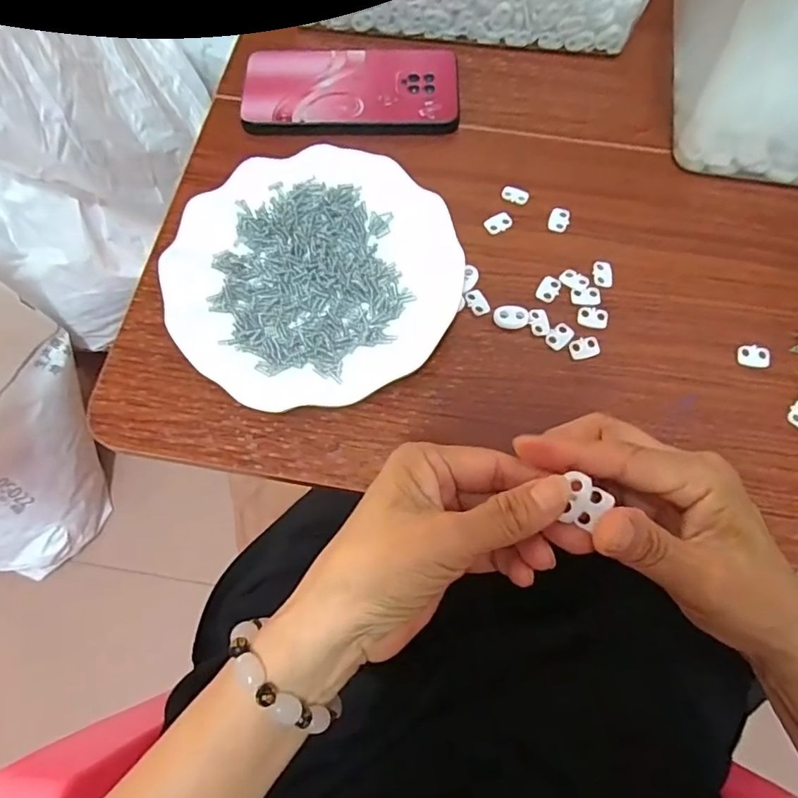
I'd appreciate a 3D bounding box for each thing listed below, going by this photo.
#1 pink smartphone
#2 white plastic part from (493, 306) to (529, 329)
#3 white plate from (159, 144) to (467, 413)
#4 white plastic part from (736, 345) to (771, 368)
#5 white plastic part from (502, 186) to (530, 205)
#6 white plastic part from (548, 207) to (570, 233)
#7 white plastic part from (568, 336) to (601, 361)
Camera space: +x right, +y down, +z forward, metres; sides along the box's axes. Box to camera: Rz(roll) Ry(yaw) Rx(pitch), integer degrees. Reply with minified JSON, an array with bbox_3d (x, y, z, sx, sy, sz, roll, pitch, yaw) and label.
[{"bbox_3d":[-0.036,-0.242,0.418,0.164,0.015,0.079,0,69,0],"label":"pink smartphone"},{"bbox_3d":[0.073,-0.053,0.347,0.023,0.005,0.014,3,69,1],"label":"white plastic part"},{"bbox_3d":[-0.056,-0.080,0.350,0.179,0.024,0.179,0,69,0],"label":"white plate"},{"bbox_3d":[0.224,-0.027,0.337,0.019,0.004,0.014,6,69,3],"label":"white plastic part"},{"bbox_3d":[0.084,-0.147,0.384,0.020,0.004,0.011,17,70,7],"label":"white plastic part"},{"bbox_3d":[0.113,-0.127,0.376,0.014,0.004,0.020,15,70,6],"label":"white plastic part"},{"bbox_3d":[0.119,-0.033,0.340,0.020,0.004,0.013,-14,70,-5],"label":"white plastic part"}]

